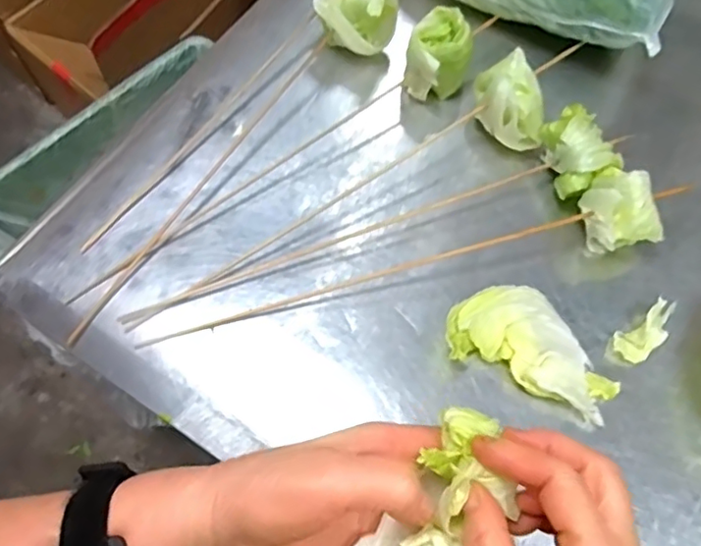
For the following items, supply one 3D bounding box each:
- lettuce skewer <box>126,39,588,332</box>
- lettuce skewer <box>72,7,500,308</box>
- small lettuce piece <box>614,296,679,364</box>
[{"bbox_3d":[0.015,-0.062,0.426,0.375,0.053,0.057,-30,70,-14],"label":"lettuce skewer"},{"bbox_3d":[-0.040,-0.096,0.437,0.369,0.058,0.049,-34,71,-15],"label":"lettuce skewer"},{"bbox_3d":[0.201,0.039,0.405,0.049,0.007,0.024,-45,74,-3],"label":"small lettuce piece"}]

